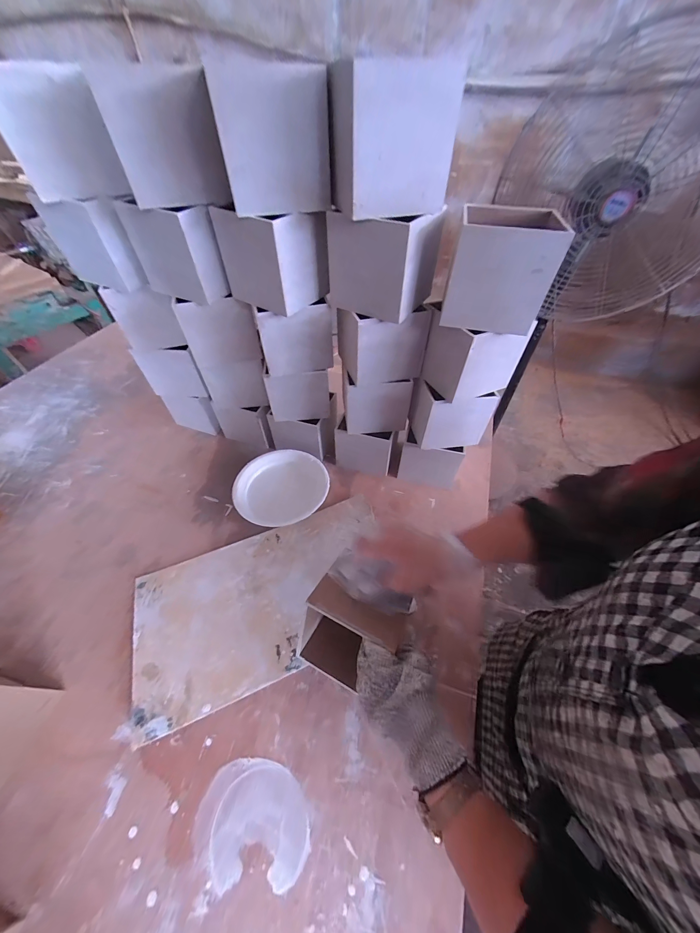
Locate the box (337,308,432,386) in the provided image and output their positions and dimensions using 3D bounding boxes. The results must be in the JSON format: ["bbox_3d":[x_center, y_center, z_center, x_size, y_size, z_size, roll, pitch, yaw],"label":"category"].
[{"bbox_3d":[0.049,-0.209,0.496,0.121,0.103,0.117,-7,50,-6],"label":"box"}]

